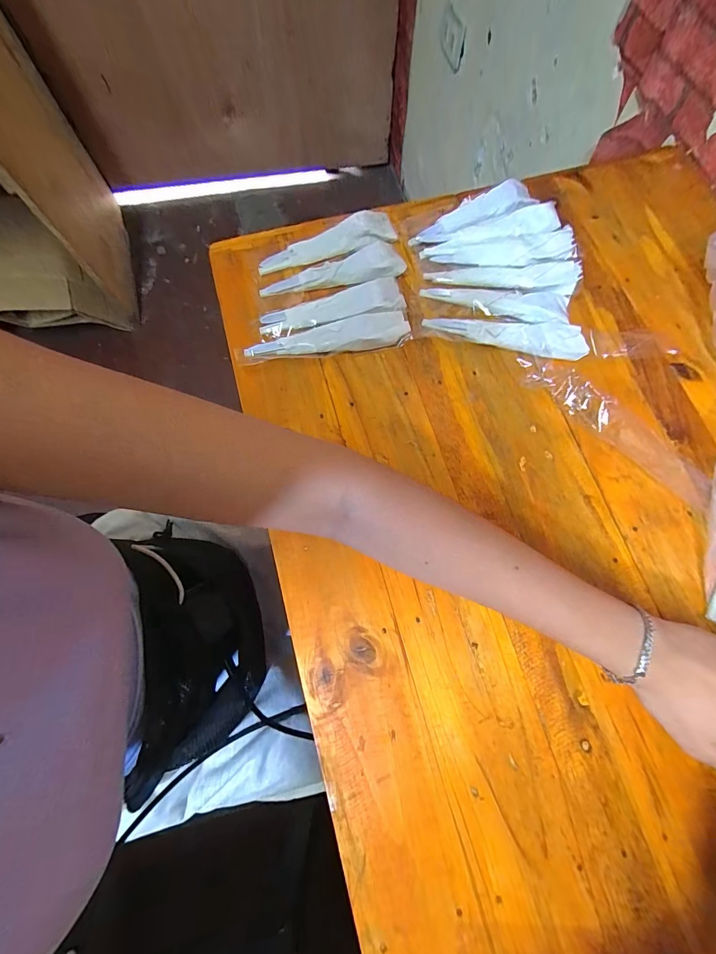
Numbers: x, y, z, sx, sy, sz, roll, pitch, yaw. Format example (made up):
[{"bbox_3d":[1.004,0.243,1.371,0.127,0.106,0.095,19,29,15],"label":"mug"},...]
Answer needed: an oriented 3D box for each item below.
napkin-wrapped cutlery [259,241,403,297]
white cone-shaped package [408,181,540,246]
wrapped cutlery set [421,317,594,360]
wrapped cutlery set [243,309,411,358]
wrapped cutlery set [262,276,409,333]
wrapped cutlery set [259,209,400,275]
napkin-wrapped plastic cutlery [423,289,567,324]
[{"bbox_3d":[-0.026,-0.211,0.391,0.148,0.015,0.041,-20,75,-5],"label":"napkin-wrapped cutlery"},{"bbox_3d":[0.123,-0.294,0.413,0.142,0.020,0.040,-19,75,-5],"label":"white cone-shaped package"},{"bbox_3d":[0.147,-0.140,0.372,0.155,0.018,0.034,8,74,3],"label":"wrapped cutlery set"},{"bbox_3d":[-0.030,-0.137,0.373,0.162,0.019,0.032,-13,75,-3],"label":"wrapped cutlery set"},{"bbox_3d":[-0.025,-0.171,0.382,0.148,0.015,0.040,-18,75,-5],"label":"wrapped cutlery set"},{"bbox_3d":[-0.035,-0.253,0.403,0.149,0.019,0.035,-19,75,-5],"label":"wrapped cutlery set"},{"bbox_3d":[0.141,-0.178,0.382,0.145,0.015,0.042,8,74,3],"label":"napkin-wrapped plastic cutlery"}]

